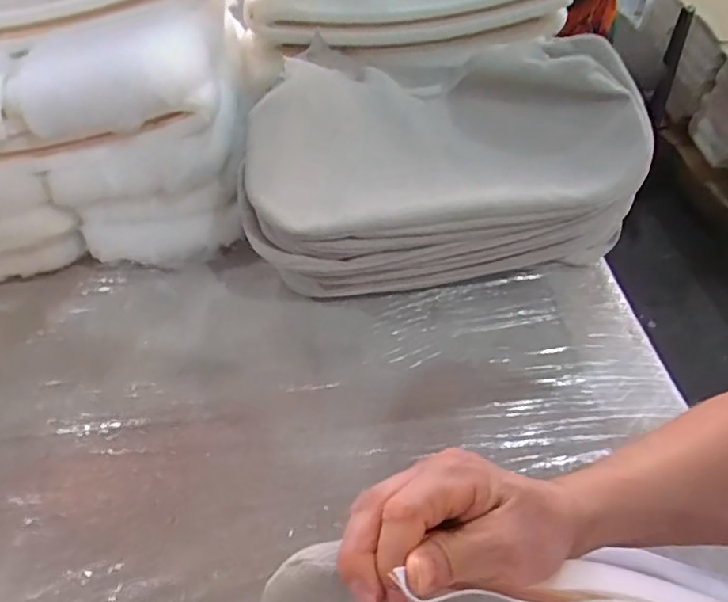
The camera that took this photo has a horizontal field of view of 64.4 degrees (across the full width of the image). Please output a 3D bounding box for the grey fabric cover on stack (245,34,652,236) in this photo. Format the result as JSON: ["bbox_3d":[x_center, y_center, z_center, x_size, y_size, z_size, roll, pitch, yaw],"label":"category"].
[{"bbox_3d":[0.091,-0.205,0.672,0.430,0.100,0.274,-4,53,1],"label":"grey fabric cover on stack"}]

